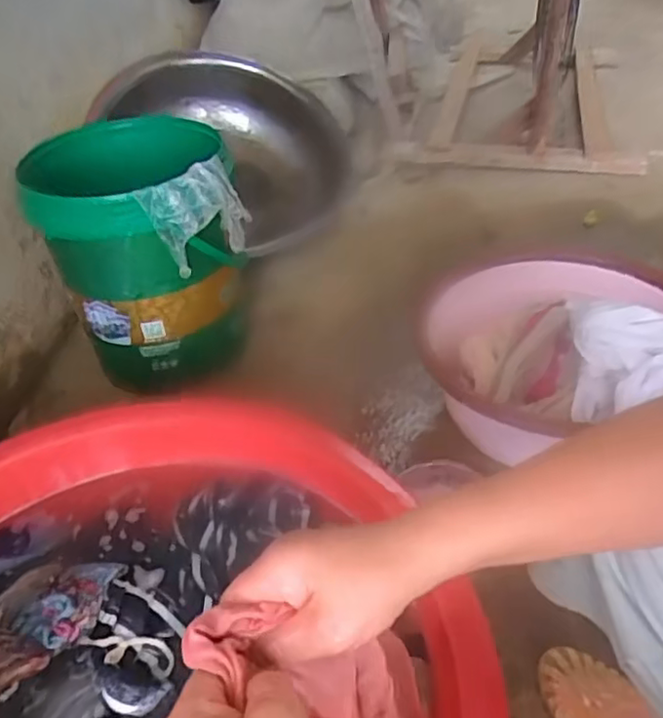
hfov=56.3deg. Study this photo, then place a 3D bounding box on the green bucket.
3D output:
[{"bbox_3d":[-0.275,-0.153,0.990,0.260,0.375,0.275,-15,40,-10],"label":"green bucket"}]

